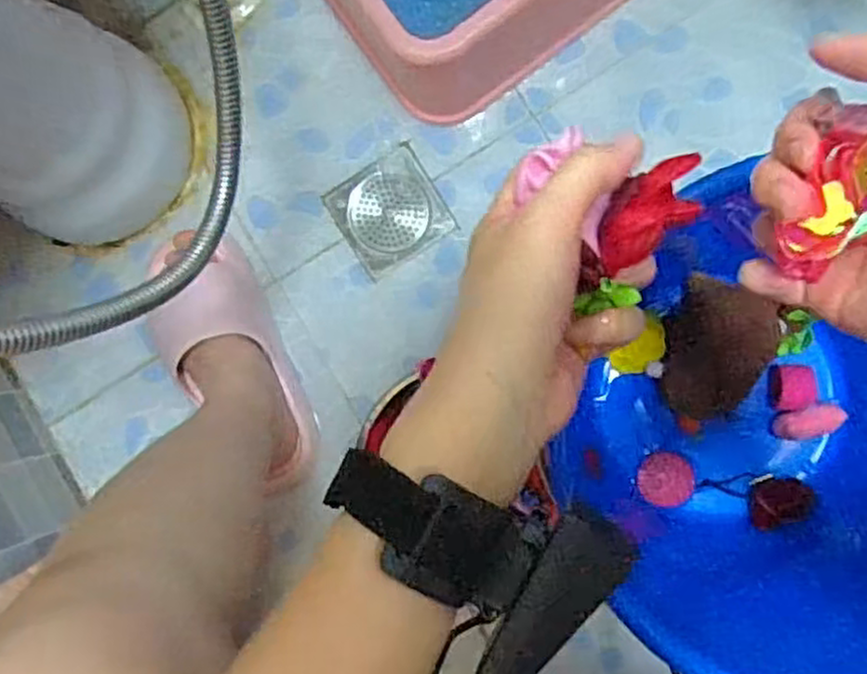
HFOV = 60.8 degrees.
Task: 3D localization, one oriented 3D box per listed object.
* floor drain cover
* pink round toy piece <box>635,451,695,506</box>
[{"bbox_3d":[-0.041,-0.122,0.724,0.100,0.012,0.097,-33,85,6],"label":"floor drain cover"},{"bbox_3d":[0.212,0.130,0.672,0.050,0.004,0.048,0,89,8],"label":"pink round toy piece"}]

